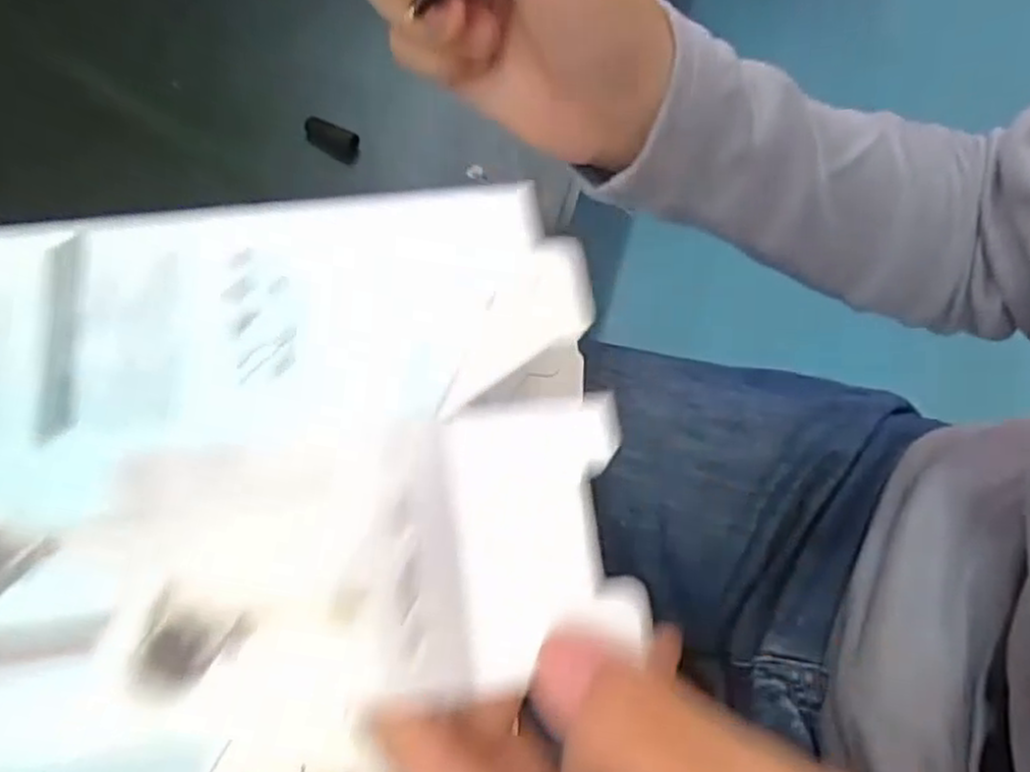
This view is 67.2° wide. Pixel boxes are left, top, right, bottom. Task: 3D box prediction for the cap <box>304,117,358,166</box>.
[{"bbox_3d":[-0.081,-0.109,0.341,0.027,0.009,0.011,33,72,10],"label":"cap"}]

